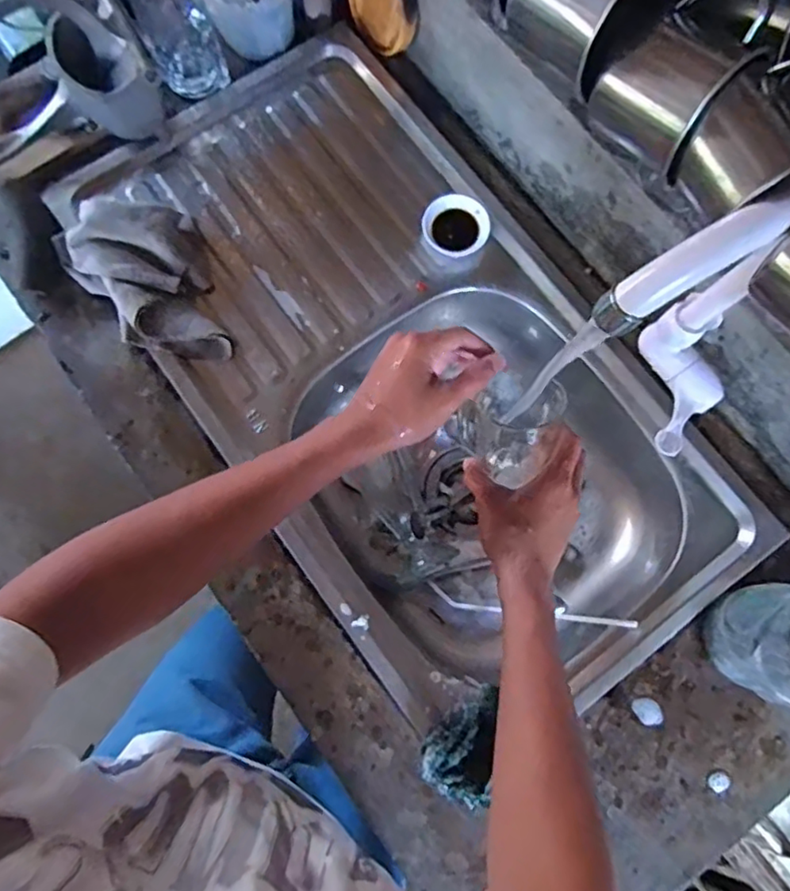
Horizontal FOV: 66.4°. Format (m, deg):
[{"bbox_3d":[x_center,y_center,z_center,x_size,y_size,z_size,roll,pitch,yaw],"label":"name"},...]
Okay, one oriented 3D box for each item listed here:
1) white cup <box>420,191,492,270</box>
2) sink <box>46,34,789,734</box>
[{"bbox_3d":[0.066,-0.234,0.665,0.073,0.034,0.075,0,79,-1],"label":"white cup"},{"bbox_3d":[0.005,-0.081,0.686,0.396,0.138,0.740,-34,81,-7],"label":"sink"}]

